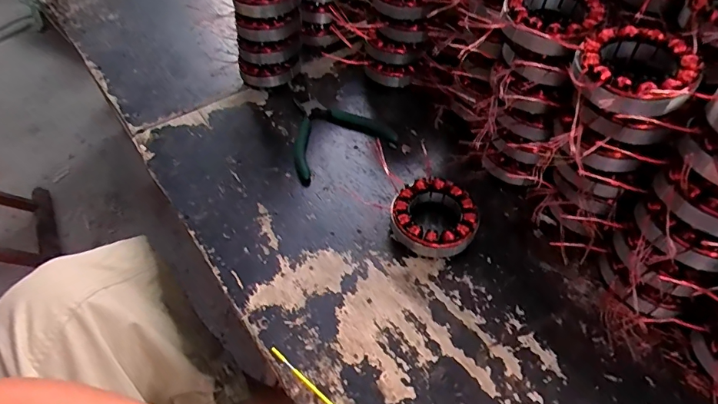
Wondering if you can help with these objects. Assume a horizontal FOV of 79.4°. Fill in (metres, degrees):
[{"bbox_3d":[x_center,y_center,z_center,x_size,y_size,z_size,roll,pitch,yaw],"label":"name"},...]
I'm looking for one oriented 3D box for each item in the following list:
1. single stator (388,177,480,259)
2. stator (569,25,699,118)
[{"bbox_3d":[0.078,0.017,0.449,0.087,0.030,0.083,-1,50,2],"label":"single stator"},{"bbox_3d":[0.216,-0.107,0.345,0.086,0.027,0.083,-1,50,2],"label":"stator"}]

